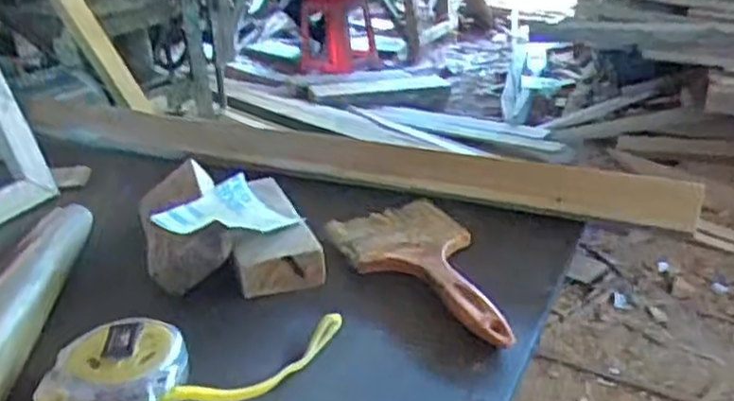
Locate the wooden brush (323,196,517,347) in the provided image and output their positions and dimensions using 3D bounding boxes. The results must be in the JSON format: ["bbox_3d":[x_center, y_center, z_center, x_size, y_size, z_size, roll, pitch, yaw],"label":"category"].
[{"bbox_3d":[0.053,0.043,0.517,0.089,0.015,0.185,-18,29,-30],"label":"wooden brush"}]

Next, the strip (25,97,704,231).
[{"bbox_3d":[-0.060,-0.043,0.685,0.672,0.035,0.045,9,27,25],"label":"strip"}]

